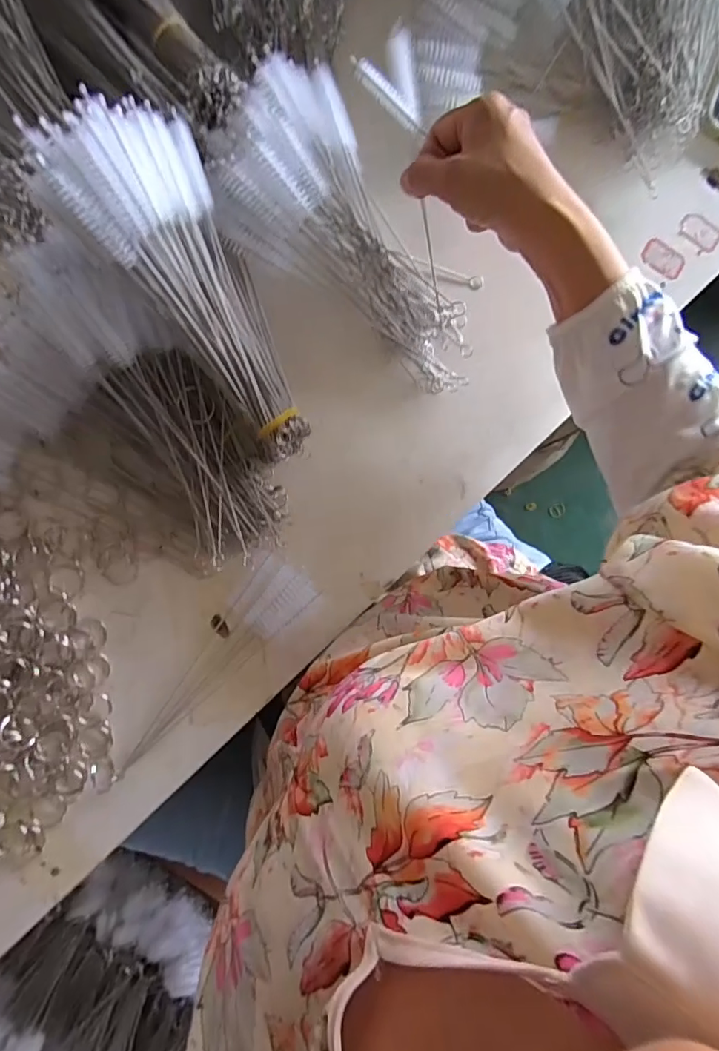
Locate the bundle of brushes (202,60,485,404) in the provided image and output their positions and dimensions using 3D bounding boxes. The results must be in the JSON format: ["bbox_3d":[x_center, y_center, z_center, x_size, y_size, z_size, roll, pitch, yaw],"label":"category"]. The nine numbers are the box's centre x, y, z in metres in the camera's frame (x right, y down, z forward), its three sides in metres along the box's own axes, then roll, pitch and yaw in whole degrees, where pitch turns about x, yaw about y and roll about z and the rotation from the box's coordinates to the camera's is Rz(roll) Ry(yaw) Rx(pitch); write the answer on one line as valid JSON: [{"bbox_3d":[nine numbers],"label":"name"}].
[{"bbox_3d":[0.002,-0.204,0.360,0.233,0.045,0.130,41,86,-22],"label":"bundle of brushes"}]

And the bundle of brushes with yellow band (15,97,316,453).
[{"bbox_3d":[-0.098,-0.140,0.305,0.094,0.058,0.197,-35,116,-5],"label":"bundle of brushes with yellow band"}]

